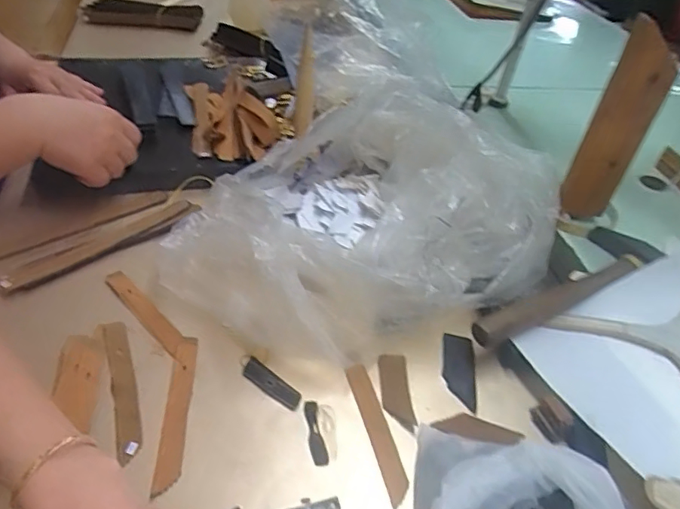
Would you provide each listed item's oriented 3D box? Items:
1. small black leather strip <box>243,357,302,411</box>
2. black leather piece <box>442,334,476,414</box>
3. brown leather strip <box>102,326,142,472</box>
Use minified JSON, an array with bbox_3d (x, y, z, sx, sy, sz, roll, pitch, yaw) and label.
[{"bbox_3d":[-0.053,0.101,0.420,0.054,0.005,0.016,33,77,20],"label":"small black leather strip"},{"bbox_3d":[0.098,0.097,0.451,0.026,0.005,0.073,9,40,3],"label":"black leather piece"},{"bbox_3d":[-0.163,0.099,0.409,0.019,0.005,0.121,-11,48,-21],"label":"brown leather strip"}]

